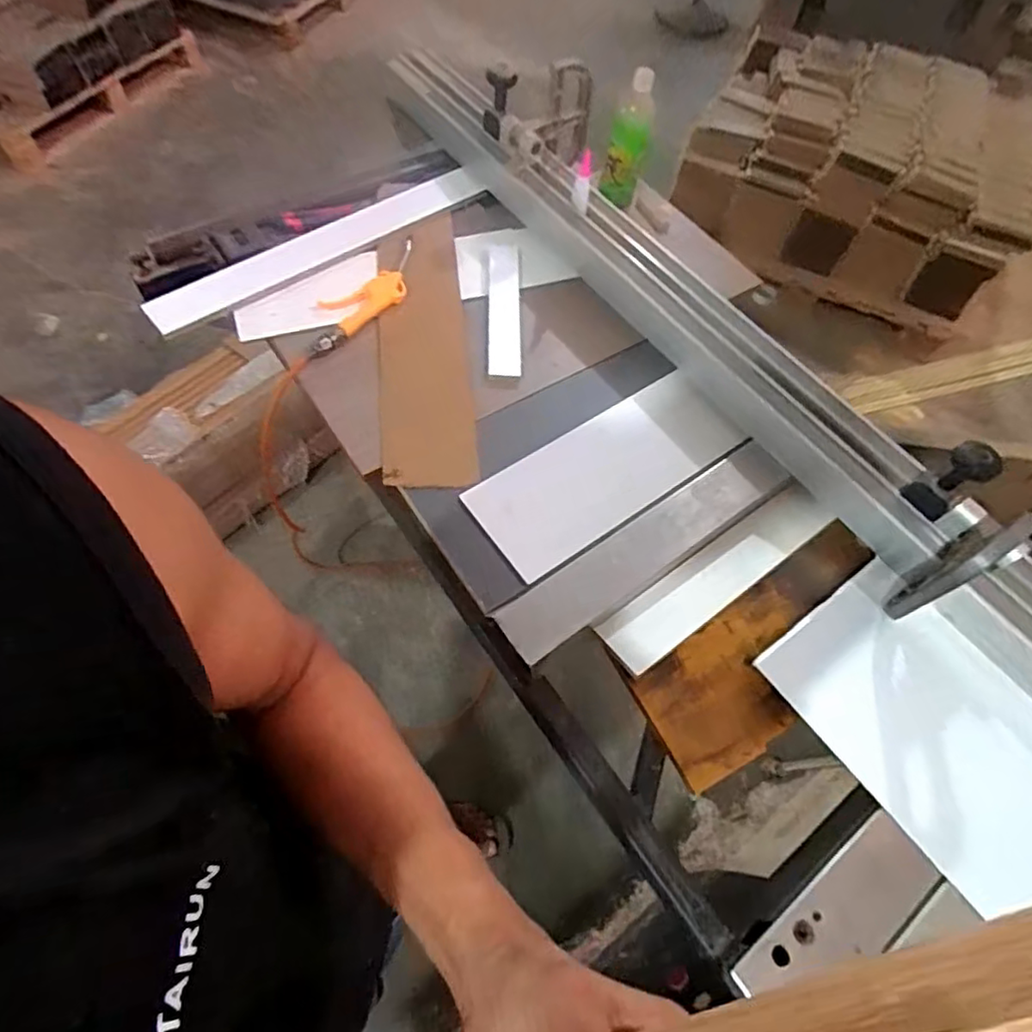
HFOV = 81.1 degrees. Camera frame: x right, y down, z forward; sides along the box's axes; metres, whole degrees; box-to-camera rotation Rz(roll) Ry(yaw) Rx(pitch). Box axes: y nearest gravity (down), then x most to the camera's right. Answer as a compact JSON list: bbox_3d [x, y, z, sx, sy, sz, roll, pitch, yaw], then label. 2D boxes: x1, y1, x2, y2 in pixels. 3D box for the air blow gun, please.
[{"bbox_3d":[-0.228,-0.334,0.915,0.085,0.023,0.264,35,64,15],"label":"air blow gun"}]

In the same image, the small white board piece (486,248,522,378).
[{"bbox_3d":[-0.019,-0.328,0.942,0.051,0.009,0.290,0,61,-4],"label":"small white board piece"}]

